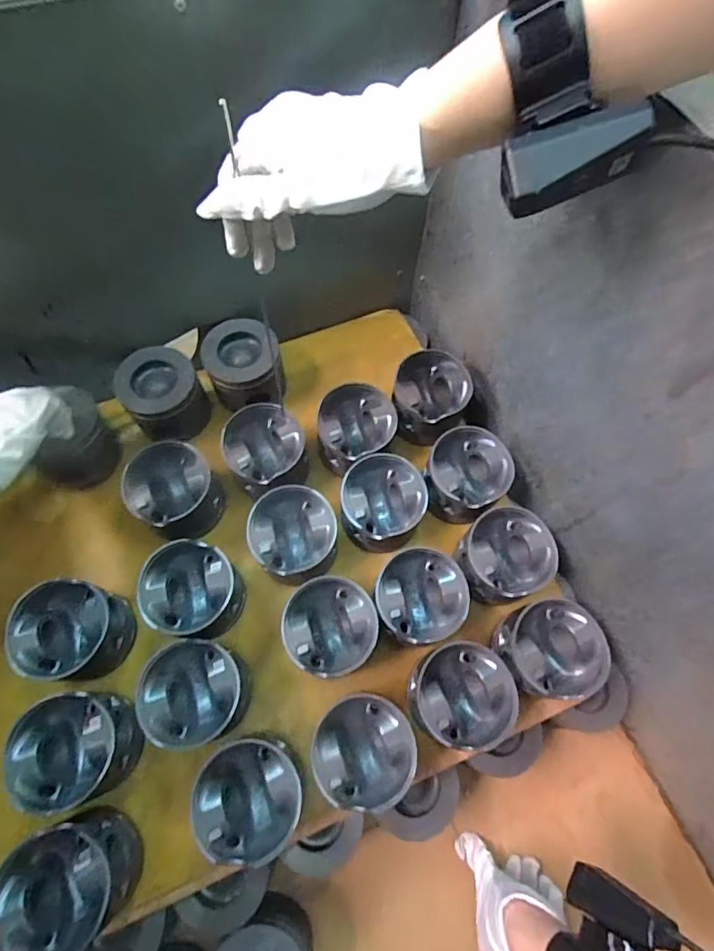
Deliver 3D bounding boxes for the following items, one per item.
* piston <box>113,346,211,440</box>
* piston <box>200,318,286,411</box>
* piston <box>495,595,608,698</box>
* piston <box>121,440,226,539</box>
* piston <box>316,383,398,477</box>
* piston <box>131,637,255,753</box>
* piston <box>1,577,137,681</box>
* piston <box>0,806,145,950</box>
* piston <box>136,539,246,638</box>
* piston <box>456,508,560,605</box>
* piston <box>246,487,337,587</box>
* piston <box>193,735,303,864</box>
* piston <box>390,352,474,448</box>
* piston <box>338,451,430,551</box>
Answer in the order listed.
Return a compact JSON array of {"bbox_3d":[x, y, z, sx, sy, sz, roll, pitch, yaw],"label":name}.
[{"bbox_3d":[-0.225,-0.094,0.573,0.085,0.067,0.087,1,68,-2],"label":"piston"},{"bbox_3d":[-0.136,-0.130,0.597,0.087,0.091,0.086,-7,68,-5],"label":"piston"},{"bbox_3d":[0.188,0.171,0.484,0.091,0.066,0.086,1,68,-2],"label":"piston"},{"bbox_3d":[-0.198,0.018,0.532,0.097,0.062,0.091,1,68,-2],"label":"piston"},{"bbox_3d":[-0.001,-0.046,0.571,0.088,0.070,0.096,1,68,-2],"label":"piston"},{"bbox_3d":[-0.150,0.202,0.458,0.089,0.066,0.086,1,68,-2],"label":"piston"},{"bbox_3d":[-0.275,0.154,0.477,0.094,0.069,0.091,1,68,-2],"label":"piston"},{"bbox_3d":[-0.239,0.339,0.411,0.090,0.085,0.093,1,68,-2],"label":"piston"},{"bbox_3d":[-0.163,0.118,0.494,0.086,0.068,0.085,1,68,-2],"label":"piston"},{"bbox_3d":[0.149,0.085,0.512,0.094,0.059,0.087,1,68,-2],"label":"piston"},{"bbox_3d":[-0.066,0.065,0.518,0.087,0.065,0.090,1,68,-2],"label":"piston"},{"bbox_3d":[-0.091,0.275,0.421,0.088,0.050,0.085,-11,69,-7],"label":"piston"},{"bbox_3d":[0.084,-0.087,0.588,0.085,0.070,0.104,19,68,6],"label":"piston"},{"bbox_3d":[0.027,0.034,0.539,0.086,0.074,0.089,1,68,-2],"label":"piston"}]

